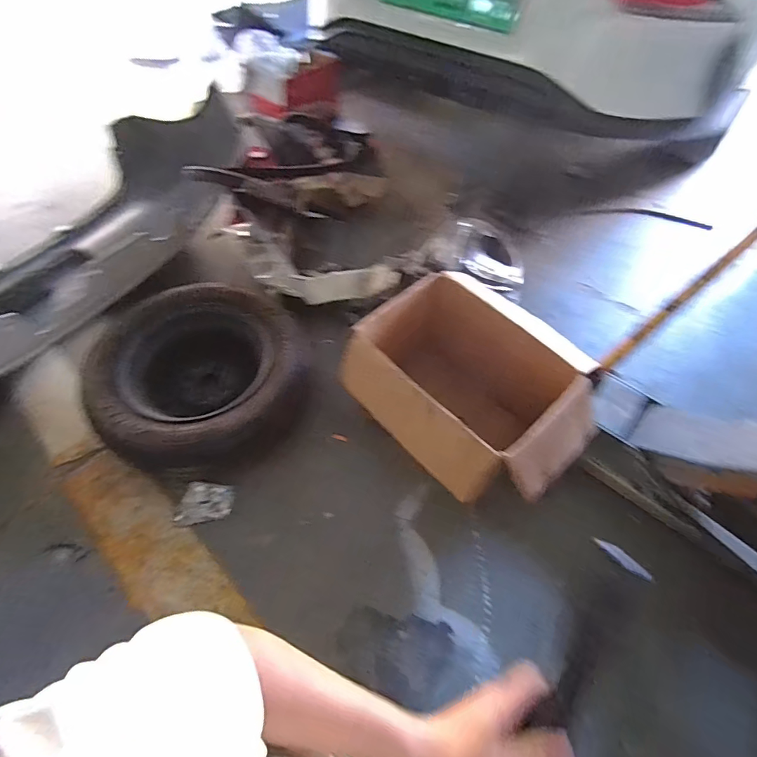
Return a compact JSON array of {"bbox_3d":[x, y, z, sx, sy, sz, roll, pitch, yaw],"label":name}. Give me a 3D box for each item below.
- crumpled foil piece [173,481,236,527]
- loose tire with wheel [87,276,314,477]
[{"bbox_3d":[-0.389,0.282,0.992,0.116,0.031,0.091,0,55,-1],"label":"crumpled foil piece"},{"bbox_3d":[-0.443,-0.022,1.093,0.470,0.185,0.500,1,55,-1],"label":"loose tire with wheel"}]

